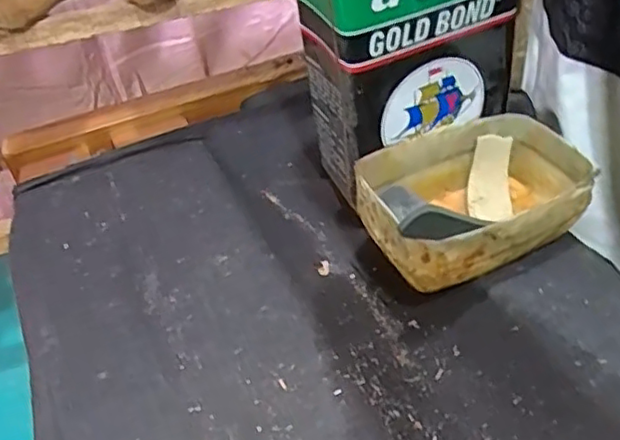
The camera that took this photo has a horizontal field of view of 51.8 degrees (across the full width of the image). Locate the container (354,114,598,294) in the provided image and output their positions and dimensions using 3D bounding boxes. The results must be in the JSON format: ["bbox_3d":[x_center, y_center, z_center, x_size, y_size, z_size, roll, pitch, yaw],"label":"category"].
[{"bbox_3d":[0.137,-0.022,0.538,0.191,0.078,0.128,-20,42,-17],"label":"container"}]

